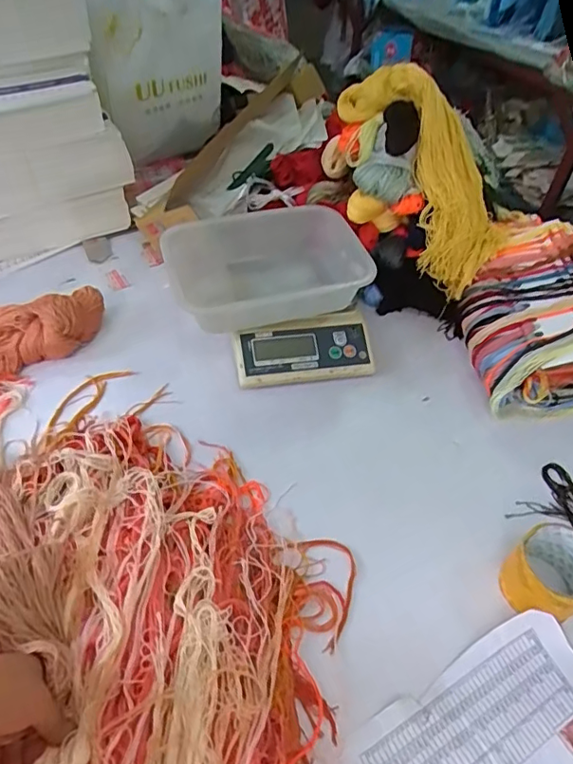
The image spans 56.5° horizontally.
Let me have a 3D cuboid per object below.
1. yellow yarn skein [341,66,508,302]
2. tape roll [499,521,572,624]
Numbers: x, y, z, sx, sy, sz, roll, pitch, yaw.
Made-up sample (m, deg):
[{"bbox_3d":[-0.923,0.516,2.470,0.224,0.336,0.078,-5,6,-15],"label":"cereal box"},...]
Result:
[{"bbox_3d":[0.224,-0.317,0.821,0.122,0.125,0.361,-24,90,-24],"label":"yellow yarn skein"},{"bbox_3d":[0.277,0.207,0.567,0.093,0.069,0.081,-23,54,-23],"label":"tape roll"}]

